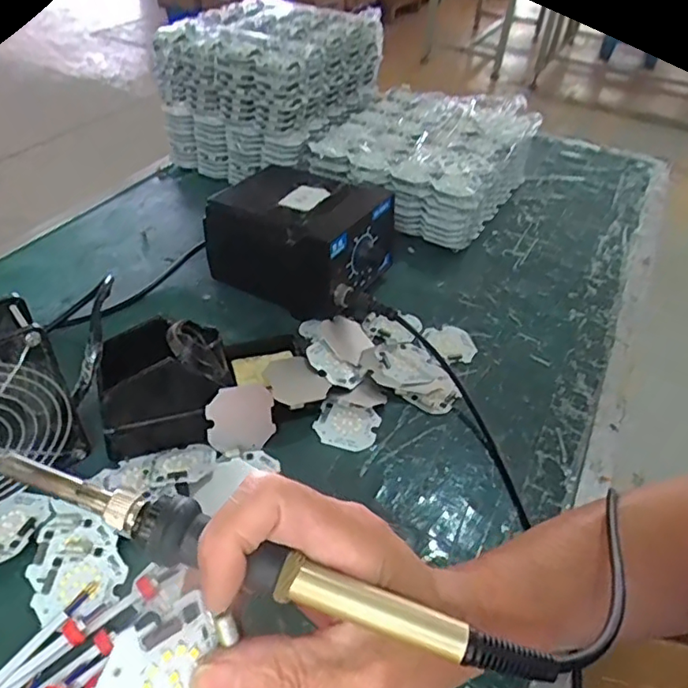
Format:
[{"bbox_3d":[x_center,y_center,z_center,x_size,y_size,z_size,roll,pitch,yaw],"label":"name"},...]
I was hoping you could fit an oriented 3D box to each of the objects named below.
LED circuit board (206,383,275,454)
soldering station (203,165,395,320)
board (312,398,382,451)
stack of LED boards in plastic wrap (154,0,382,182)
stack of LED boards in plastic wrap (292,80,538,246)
[{"bbox_3d":[-0.073,0.052,0.406,0.045,0.045,0.004,-5,4,-15],"label":"LED circuit board"},{"bbox_3d":[-0.037,-0.098,0.539,0.146,0.091,0.112,23,45,20],"label":"soldering station"},{"bbox_3d":[0.002,0.061,0.433,0.046,0.010,0.038,11,42,7],"label":"board"},{"bbox_3d":[-0.081,-0.312,0.705,0.184,0.146,0.212,23,45,20],"label":"stack of LED boards in plastic wrap"},{"bbox_3d":[0.096,-0.214,0.671,0.193,0.097,0.228,29,47,25],"label":"stack of LED boards in plastic wrap"}]

